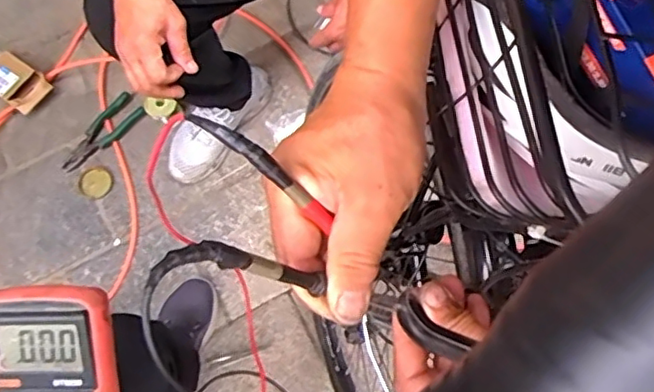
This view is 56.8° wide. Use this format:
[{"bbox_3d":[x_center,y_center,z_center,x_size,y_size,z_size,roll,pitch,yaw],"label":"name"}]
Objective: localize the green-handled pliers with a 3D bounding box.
[{"bbox_3d":[-0.462,-0.124,1.238,0.071,0.030,0.195,35,76,14],"label":"green-handled pliers"}]

